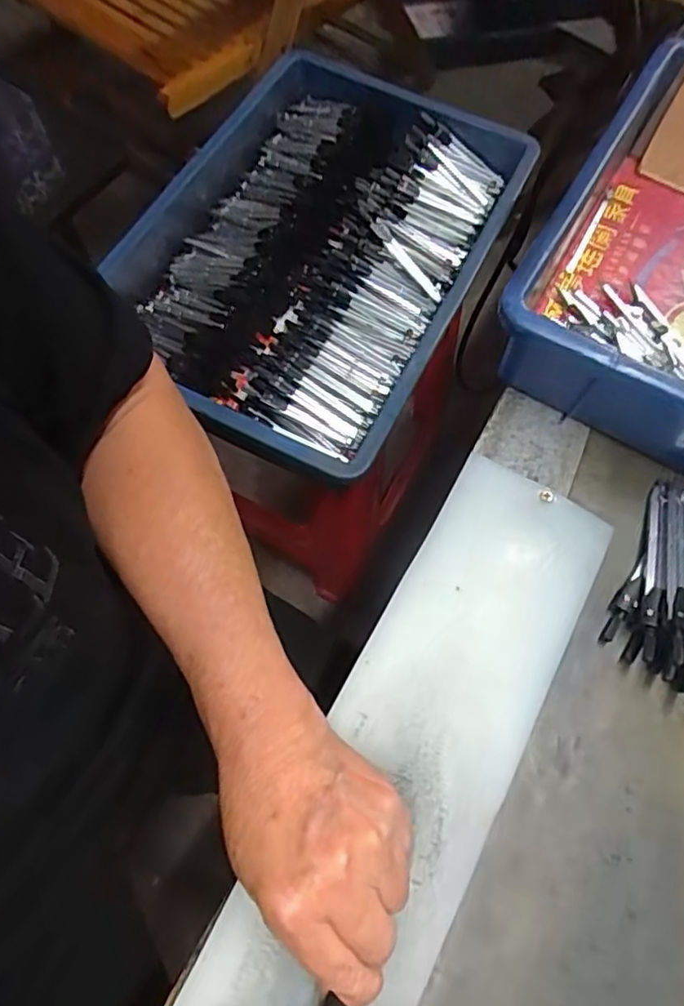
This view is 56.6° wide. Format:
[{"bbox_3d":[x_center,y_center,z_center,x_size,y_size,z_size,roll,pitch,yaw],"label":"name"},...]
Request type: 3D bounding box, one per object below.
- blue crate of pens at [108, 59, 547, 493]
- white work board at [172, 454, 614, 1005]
[{"bbox_3d":[-0.031,-0.235,0.593,0.293,0.090,0.403,26,69,10],"label":"blue crate of pens"},{"bbox_3d":[0.023,0.146,0.303,0.092,0.014,0.386,28,69,9],"label":"white work board"}]

